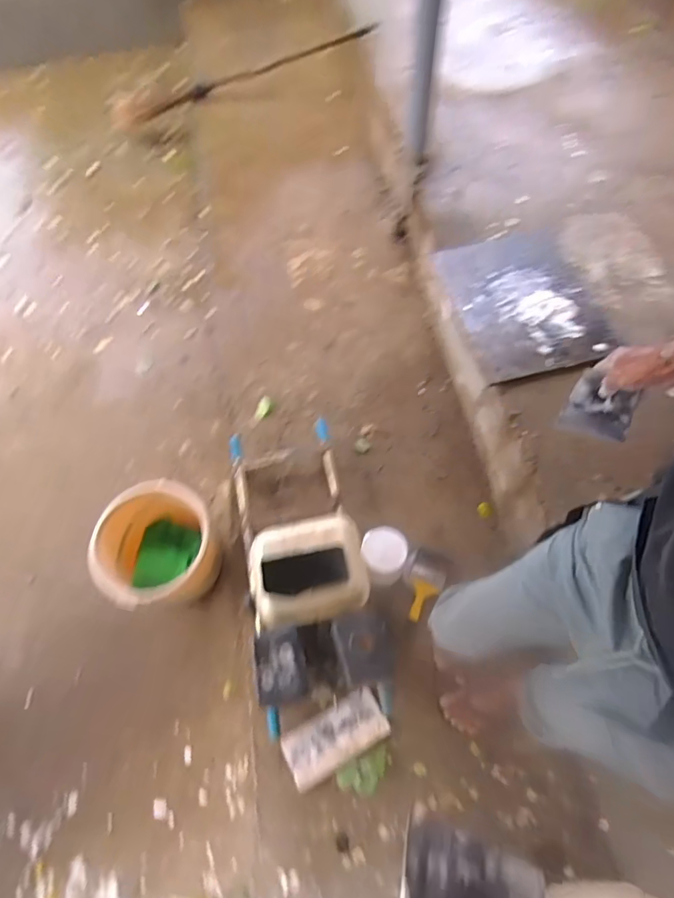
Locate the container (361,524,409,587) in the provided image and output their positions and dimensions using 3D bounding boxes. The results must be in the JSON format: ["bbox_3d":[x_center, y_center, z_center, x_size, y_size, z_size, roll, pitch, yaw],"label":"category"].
[{"bbox_3d":[0.124,0.288,1.321,0.115,0.150,0.119,-1,63,2],"label":"container"}]

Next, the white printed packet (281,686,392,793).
[{"bbox_3d":[-0.001,0.703,1.205,0.249,0.029,0.119,-28,65,-11],"label":"white printed packet"}]

